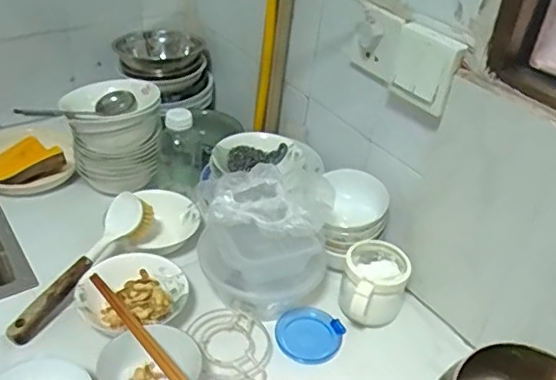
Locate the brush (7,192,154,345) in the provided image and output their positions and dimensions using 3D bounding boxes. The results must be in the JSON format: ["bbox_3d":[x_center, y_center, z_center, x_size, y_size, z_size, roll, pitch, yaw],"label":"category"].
[{"bbox_3d":[-0.256,0.101,0.758,0.053,0.049,0.243,23,56,20],"label":"brush"}]

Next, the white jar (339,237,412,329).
[{"bbox_3d":[0.123,0.132,0.758,0.087,0.082,0.108,16,39,11],"label":"white jar"}]

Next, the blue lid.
[{"bbox_3d":[0.040,0.187,0.741,0.081,0.009,0.075,30,63,14],"label":"blue lid"}]

